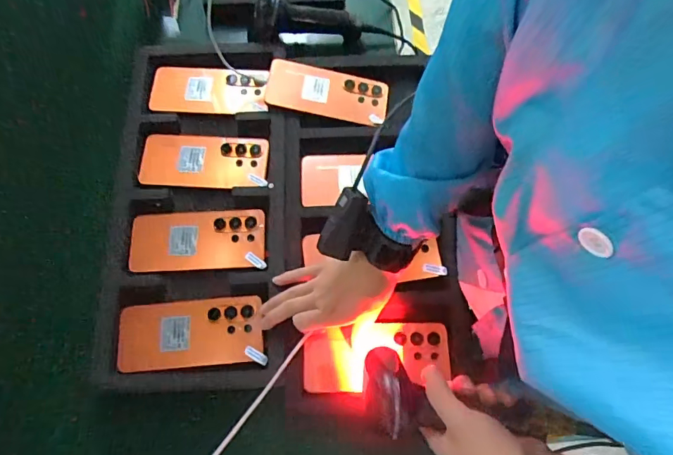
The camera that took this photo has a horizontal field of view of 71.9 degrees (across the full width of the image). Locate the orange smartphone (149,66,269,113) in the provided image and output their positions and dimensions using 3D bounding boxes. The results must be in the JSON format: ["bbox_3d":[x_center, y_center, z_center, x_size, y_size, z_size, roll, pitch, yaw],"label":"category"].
[{"bbox_3d":[-0.184,-0.200,0.671,0.163,0.012,0.074,1,77,-3],"label":"orange smartphone"}]

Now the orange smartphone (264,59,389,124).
[{"bbox_3d":[-0.013,-0.191,0.658,0.168,0.010,0.074,10,72,-6],"label":"orange smartphone"}]

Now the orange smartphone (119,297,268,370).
[{"bbox_3d":[-0.174,0.125,0.552,0.168,0.006,0.078,-5,69,0],"label":"orange smartphone"}]

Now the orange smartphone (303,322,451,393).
[{"bbox_3d":[0.046,0.151,0.548,0.169,0.007,0.072,-4,69,0],"label":"orange smartphone"}]

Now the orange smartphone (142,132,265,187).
[{"bbox_3d":[-0.179,-0.093,0.633,0.169,0.012,0.079,1,69,2],"label":"orange smartphone"}]

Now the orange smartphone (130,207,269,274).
[{"bbox_3d":[-0.176,0.015,0.595,0.167,0.010,0.077,-4,69,0],"label":"orange smartphone"}]

